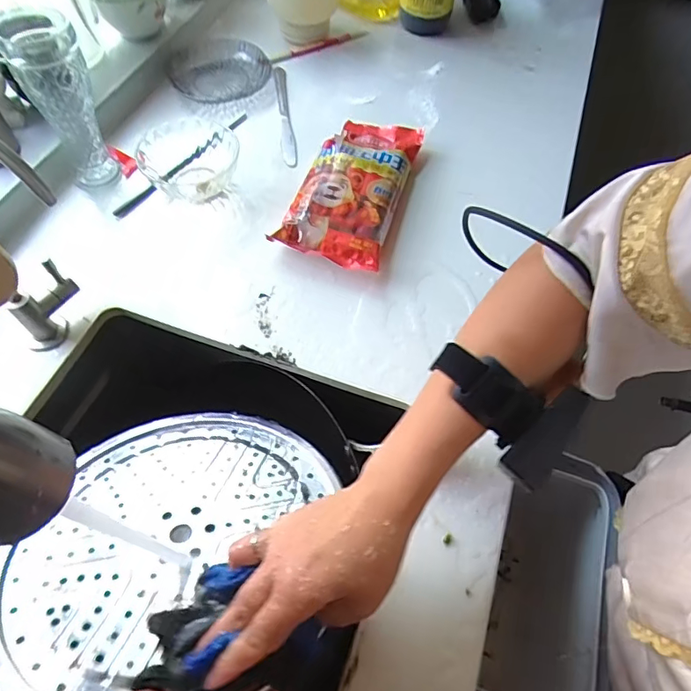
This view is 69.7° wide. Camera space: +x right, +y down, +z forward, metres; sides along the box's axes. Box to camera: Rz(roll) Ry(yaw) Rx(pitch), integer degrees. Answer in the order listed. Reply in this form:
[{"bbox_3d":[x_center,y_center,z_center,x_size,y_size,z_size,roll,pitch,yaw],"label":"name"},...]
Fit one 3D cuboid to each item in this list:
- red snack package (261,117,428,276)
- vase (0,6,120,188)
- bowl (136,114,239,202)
[{"bbox_3d":[0.012,-0.191,0.600,0.114,0.039,0.240,17,59,7],"label":"red snack package"},{"bbox_3d":[-0.315,-0.271,0.557,0.070,0.173,0.077,-23,63,-15],"label":"vase"},{"bbox_3d":[-0.186,-0.218,0.600,0.110,0.051,0.098,-8,60,-7],"label":"bowl"}]

